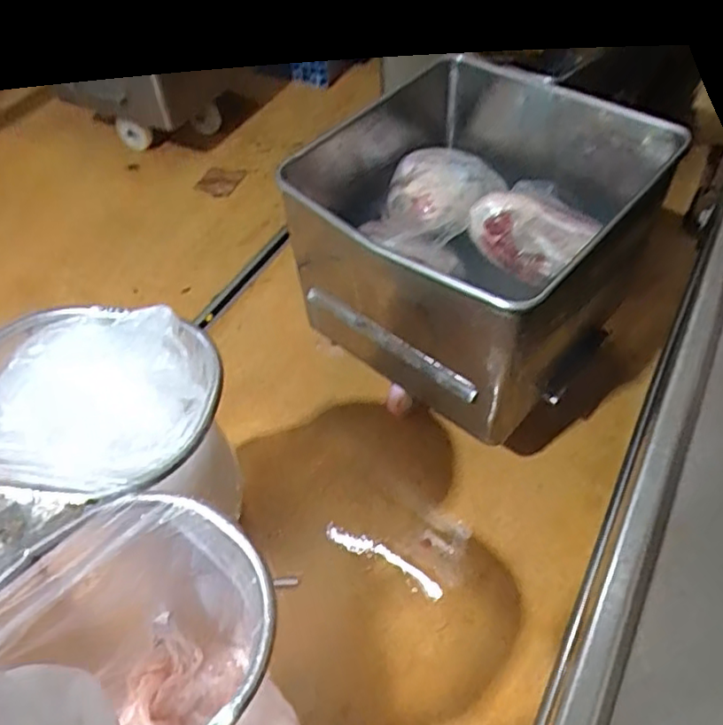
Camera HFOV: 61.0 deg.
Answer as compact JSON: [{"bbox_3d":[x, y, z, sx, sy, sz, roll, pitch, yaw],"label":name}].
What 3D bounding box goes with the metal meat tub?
[{"bbox_3d":[0.289,-0.222,1.514,0.641,0.684,0.781,30,58,24],"label":"metal meat tub"}]

